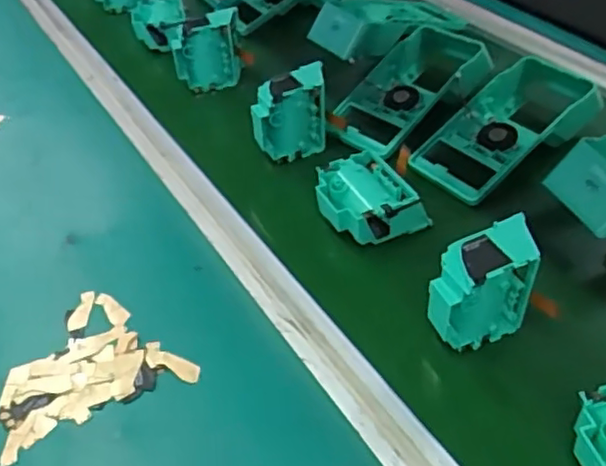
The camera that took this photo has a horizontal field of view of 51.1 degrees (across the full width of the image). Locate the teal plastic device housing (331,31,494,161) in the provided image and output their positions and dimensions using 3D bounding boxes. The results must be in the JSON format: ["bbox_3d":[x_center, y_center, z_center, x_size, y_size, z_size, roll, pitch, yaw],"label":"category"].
[{"bbox_3d":[0.110,-0.146,0.648,0.088,0.056,0.204,29,51,31],"label":"teal plastic device housing"}]

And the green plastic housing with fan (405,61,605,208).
[{"bbox_3d":[0.191,-0.101,0.593,0.195,0.056,0.094,-31,48,-27],"label":"green plastic housing with fan"}]

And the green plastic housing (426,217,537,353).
[{"bbox_3d":[0.116,0.040,0.424,0.075,0.079,0.036,-19,44,-17],"label":"green plastic housing"}]

